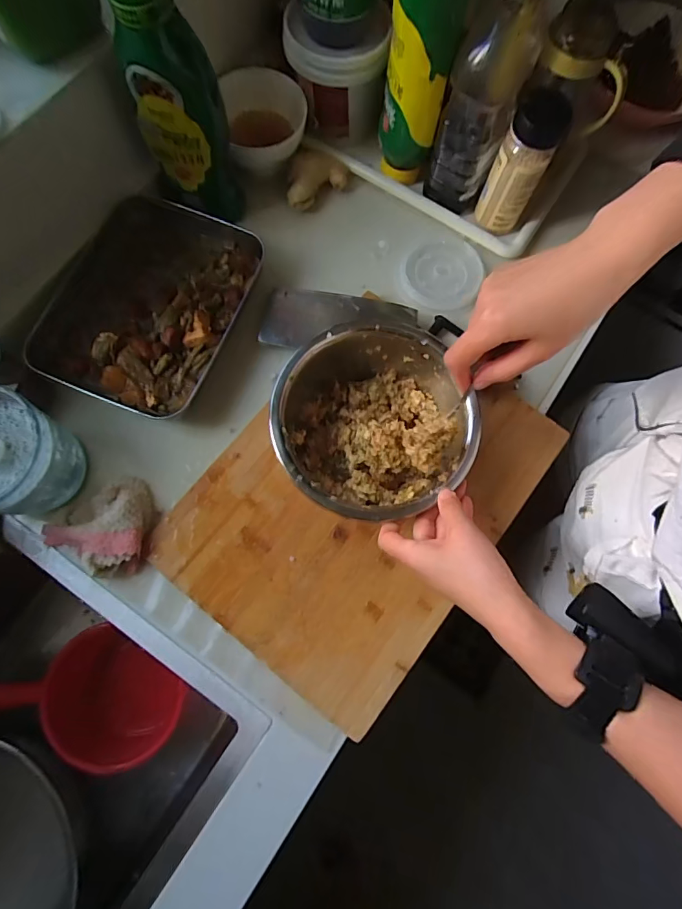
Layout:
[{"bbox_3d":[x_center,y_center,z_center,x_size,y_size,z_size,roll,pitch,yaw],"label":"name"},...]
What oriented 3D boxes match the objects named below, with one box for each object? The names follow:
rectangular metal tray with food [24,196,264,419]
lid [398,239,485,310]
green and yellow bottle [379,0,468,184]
[{"bbox_3d":[-0.226,-0.176,0.534,0.194,0.043,0.258,19,76,3],"label":"rectangular metal tray with food"},{"bbox_3d":[0.129,-0.232,0.577,0.100,0.007,0.097,-3,74,10],"label":"lid"},{"bbox_3d":[0.081,-0.411,0.501,0.068,0.252,0.072,9,76,0],"label":"green and yellow bottle"}]

